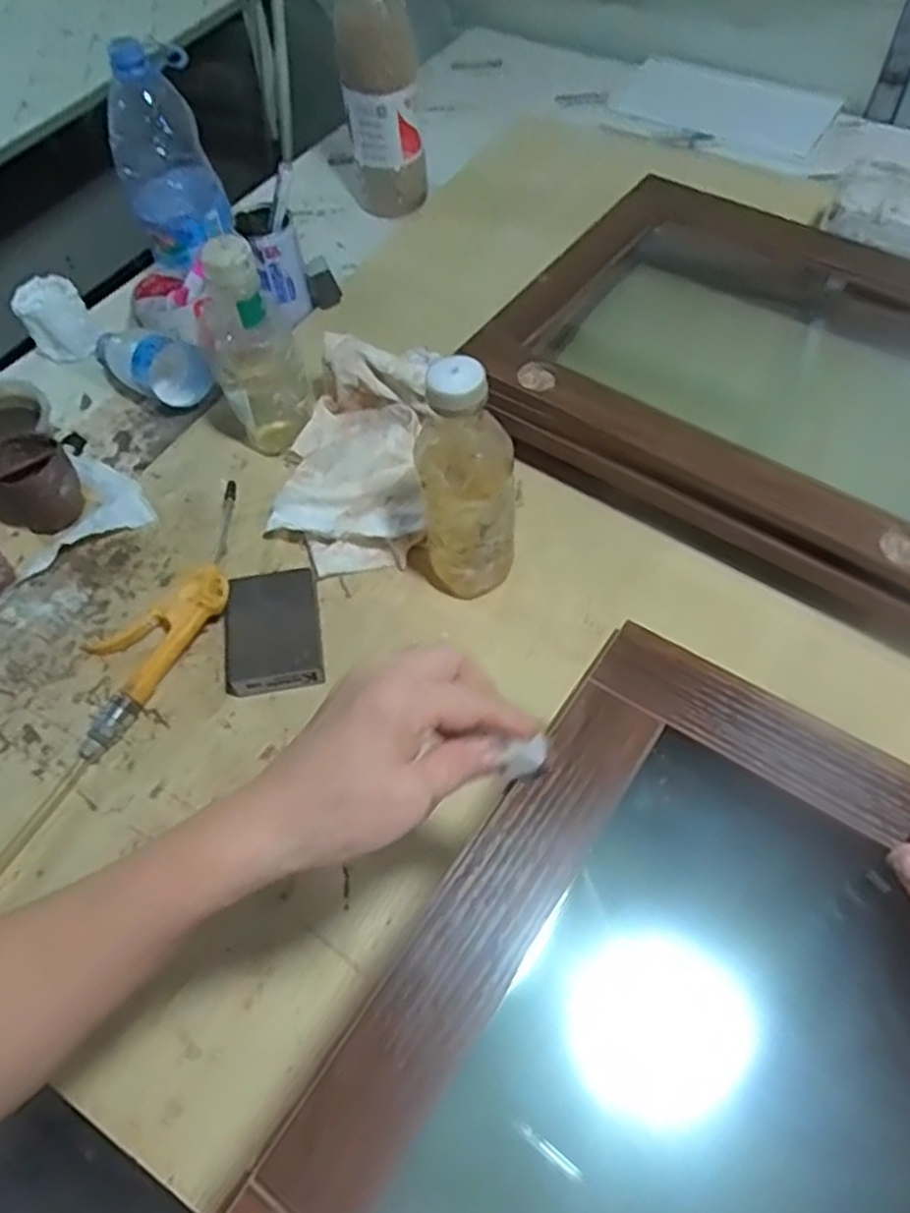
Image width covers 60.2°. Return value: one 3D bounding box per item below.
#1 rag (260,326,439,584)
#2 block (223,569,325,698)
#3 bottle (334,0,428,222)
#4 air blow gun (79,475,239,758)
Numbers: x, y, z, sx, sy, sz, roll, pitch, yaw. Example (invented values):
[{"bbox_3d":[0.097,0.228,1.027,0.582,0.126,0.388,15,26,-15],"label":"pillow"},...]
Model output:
[{"bbox_3d":[-0.089,-0.133,0.687,0.140,0.083,0.205,3,58,5],"label":"rag"},{"bbox_3d":[-0.145,0.019,0.621,0.075,0.021,0.102,-9,58,-3],"label":"block"},{"bbox_3d":[-0.086,-0.583,0.879,0.093,0.298,0.076,-7,58,-1],"label":"bottle"},{"bbox_3d":[-0.233,0.003,0.638,0.083,0.030,0.247,27,63,18],"label":"air blow gun"}]

